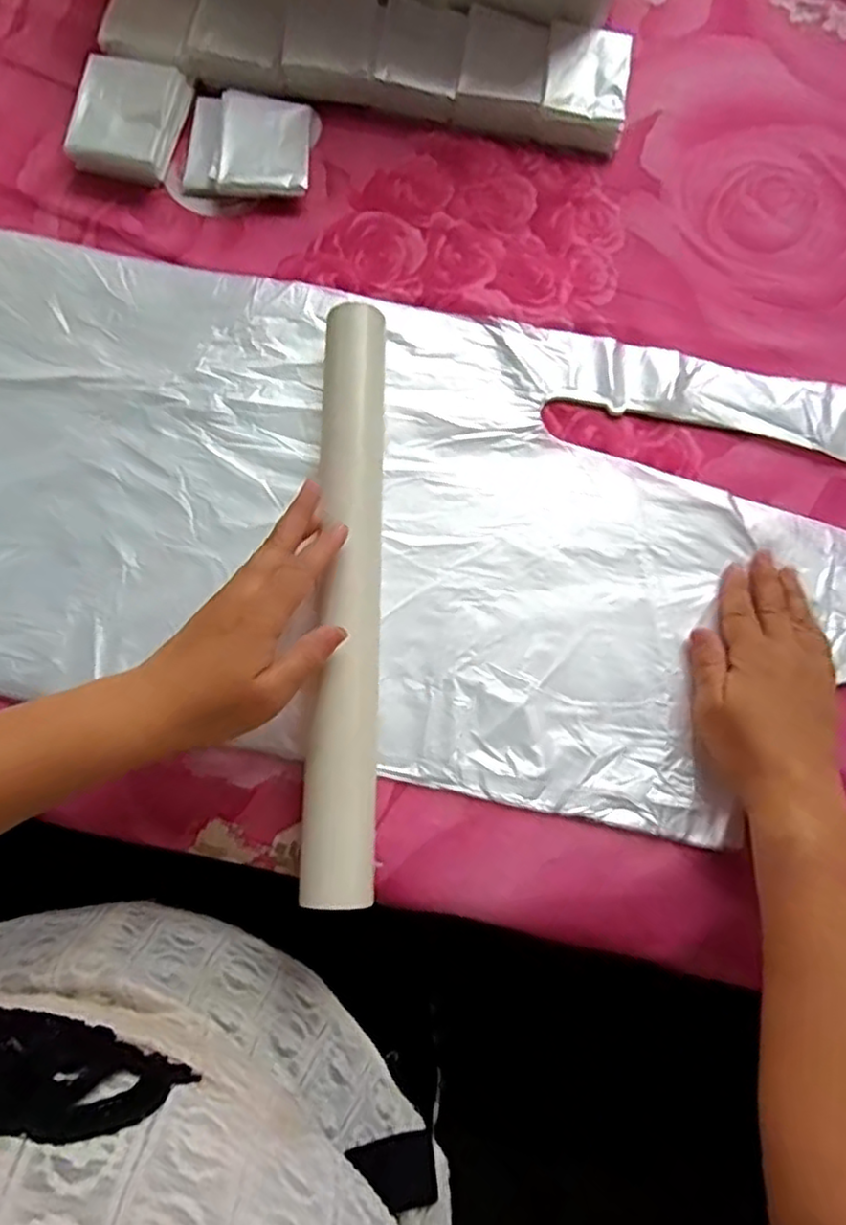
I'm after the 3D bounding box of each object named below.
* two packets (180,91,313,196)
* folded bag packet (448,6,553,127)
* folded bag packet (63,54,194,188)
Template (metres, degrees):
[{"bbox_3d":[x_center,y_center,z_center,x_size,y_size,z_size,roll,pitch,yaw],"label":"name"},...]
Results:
[{"bbox_3d":[-0.128,-0.343,0.509,0.093,0.020,0.082,4,74,-2],"label":"two packets"},{"bbox_3d":[0.061,-0.412,0.530,0.063,0.020,0.089,12,74,0],"label":"folded bag packet"},{"bbox_3d":[-0.210,-0.357,0.498,0.066,0.033,0.088,9,74,0],"label":"folded bag packet"}]

